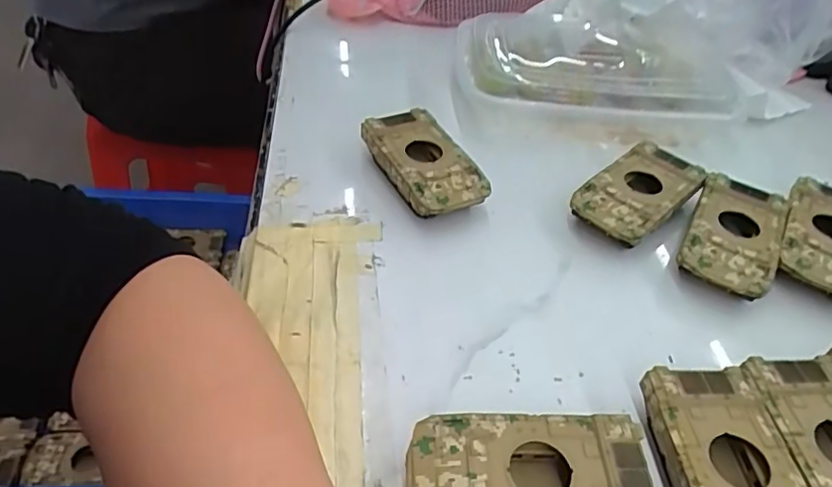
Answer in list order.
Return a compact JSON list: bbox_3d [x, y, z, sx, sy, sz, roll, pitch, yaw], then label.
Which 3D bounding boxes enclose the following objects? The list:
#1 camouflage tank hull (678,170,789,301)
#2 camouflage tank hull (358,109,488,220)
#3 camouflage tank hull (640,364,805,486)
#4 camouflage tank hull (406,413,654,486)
[{"bbox_3d":[0.193,0.000,0.364,0.051,0.031,0.091,25,47,17],"label":"camouflage tank hull"},{"bbox_3d":[0.005,-0.050,0.389,0.049,0.025,0.090,-16,49,-23],"label":"camouflage tank hull"},{"bbox_3d":[0.132,0.101,0.249,0.051,0.024,0.096,2,45,-6],"label":"camouflage tank hull"},{"bbox_3d":[0.045,0.099,0.242,0.094,0.027,0.051,3,45,-5],"label":"camouflage tank hull"}]

